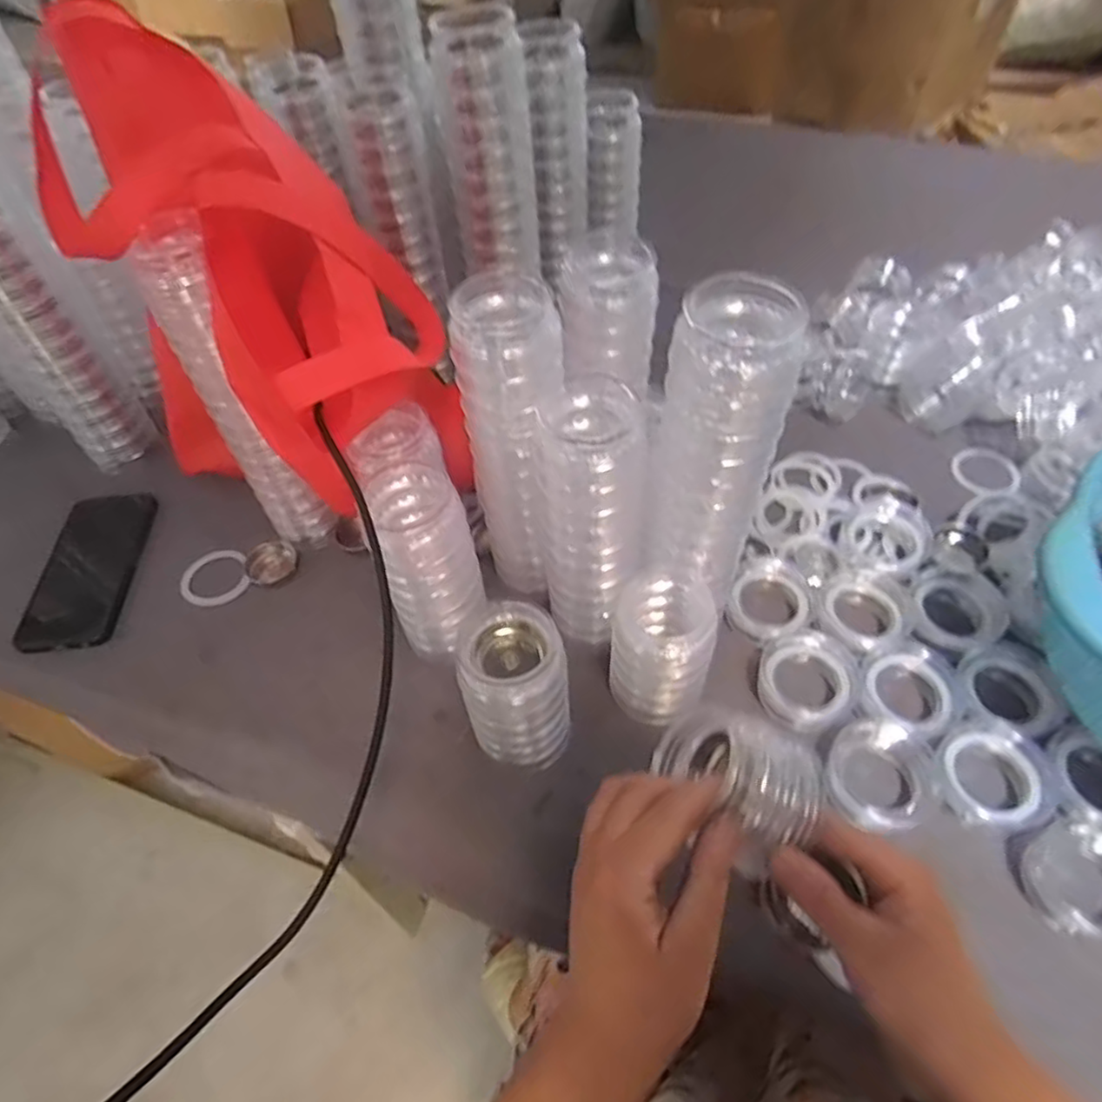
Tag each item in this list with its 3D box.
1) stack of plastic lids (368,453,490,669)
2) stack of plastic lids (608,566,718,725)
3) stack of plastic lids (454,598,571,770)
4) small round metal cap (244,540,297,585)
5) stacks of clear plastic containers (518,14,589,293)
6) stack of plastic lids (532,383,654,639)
[{"bbox_3d":[-0.087,0.013,0.502,0.069,0.152,0.080,-18,54,-11],"label":"stack of plastic lids"},{"bbox_3d":[0.076,0.070,0.479,0.066,0.106,0.065,14,54,13],"label":"stack of plastic lids"},{"bbox_3d":[-0.021,0.095,0.457,0.068,0.122,0.063,-9,52,-4],"label":"stack of plastic lids"},{"bbox_3d":[-0.246,0.010,0.604,0.043,0.012,0.041,-1,52,2],"label":"small round metal cap"},{"bbox_3d":[0.006,-0.368,0.649,0.056,0.206,0.053,-8,52,-4],"label":"stacks of clear plastic containers"},{"bbox_3d":[0.032,-0.017,0.470,0.070,0.196,0.068,11,53,10],"label":"stack of plastic lids"}]

